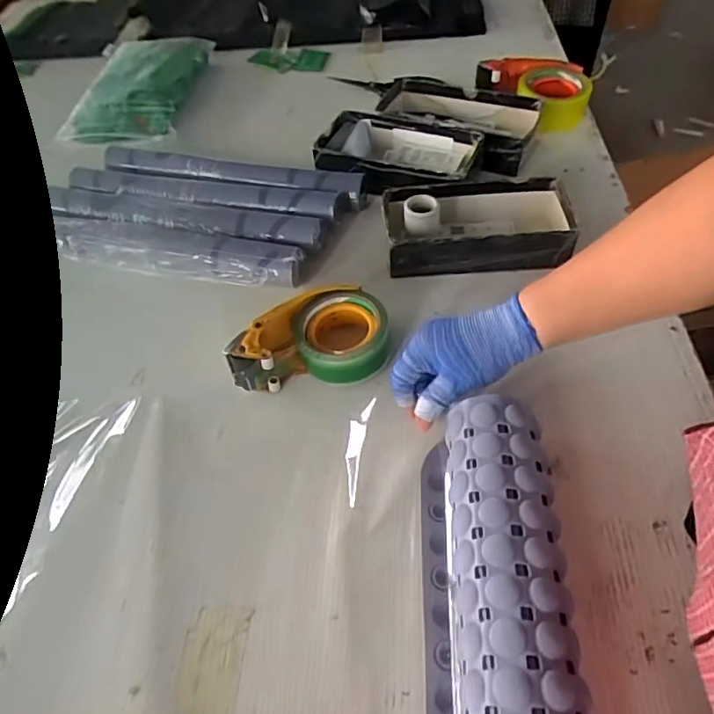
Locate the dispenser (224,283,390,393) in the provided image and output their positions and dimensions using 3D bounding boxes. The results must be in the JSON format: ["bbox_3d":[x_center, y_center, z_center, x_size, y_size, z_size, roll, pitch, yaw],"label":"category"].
[{"bbox_3d":[-0.045,-0.021,0.554,0.159,0.050,0.099,-1,52,3],"label":"dispenser"}]

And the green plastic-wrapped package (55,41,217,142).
[{"bbox_3d":[-0.381,-0.477,0.927,0.180,0.034,0.304,3,52,6],"label":"green plastic-wrapped package"}]

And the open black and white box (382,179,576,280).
[{"bbox_3d":[0.143,-0.157,0.645,0.213,0.056,0.112,-3,52,2],"label":"open black and white box"}]

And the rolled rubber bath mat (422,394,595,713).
[{"bbox_3d":[0.097,0.199,0.366,0.095,0.075,0.355,0,51,4],"label":"rolled rubber bath mat"}]

